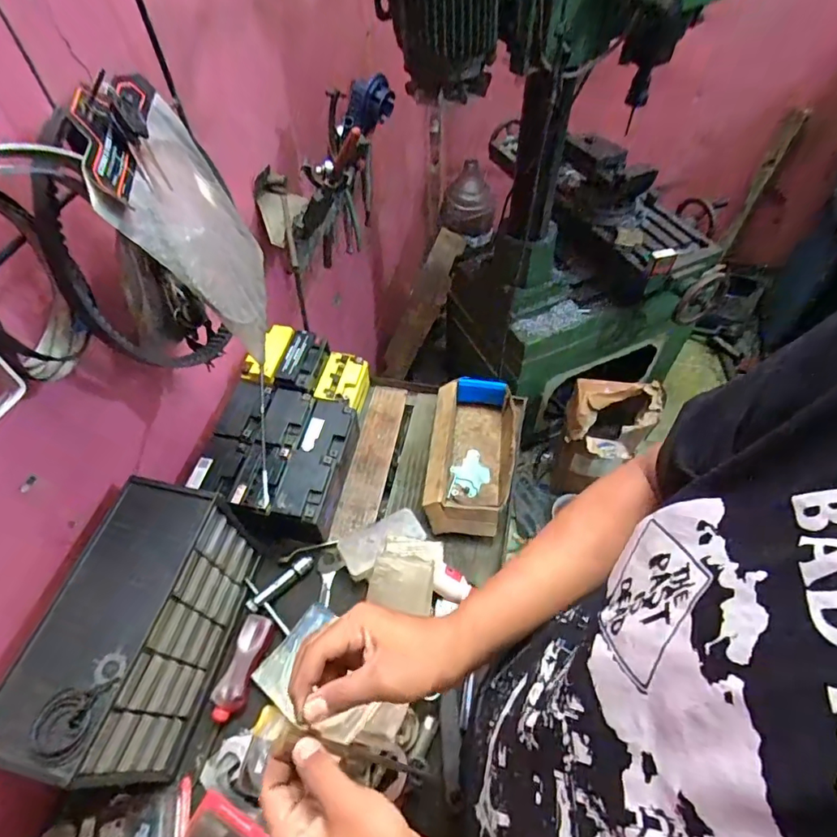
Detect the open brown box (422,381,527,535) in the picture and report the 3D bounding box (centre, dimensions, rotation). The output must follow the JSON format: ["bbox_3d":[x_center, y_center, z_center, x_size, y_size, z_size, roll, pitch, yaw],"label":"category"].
[{"bbox_3d":[0.094,0.061,0.838,0.149,0.060,0.277,7,54,8],"label":"open brown box"}]

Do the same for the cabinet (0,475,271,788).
[{"bbox_3d":[-0.337,0.255,0.604,0.132,0.198,0.295,10,55,10],"label":"cabinet"}]

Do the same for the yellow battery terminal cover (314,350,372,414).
[{"bbox_3d":[-0.136,-0.063,0.898,0.079,0.054,0.106,9,55,9],"label":"yellow battery terminal cover"}]

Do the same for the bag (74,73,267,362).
[{"bbox_3d":[-0.231,-0.215,0.508,0.024,0.240,0.212,-19,61,12],"label":"bag"}]

